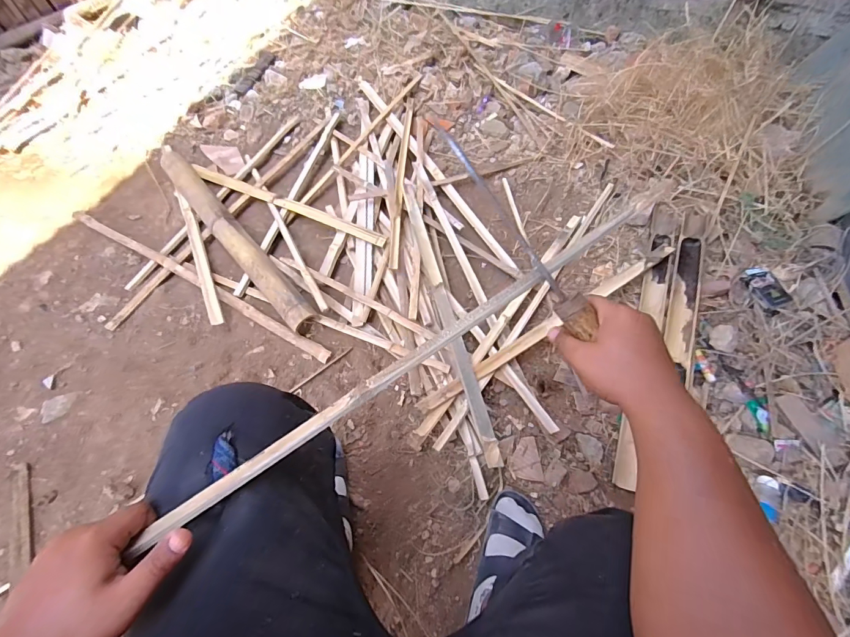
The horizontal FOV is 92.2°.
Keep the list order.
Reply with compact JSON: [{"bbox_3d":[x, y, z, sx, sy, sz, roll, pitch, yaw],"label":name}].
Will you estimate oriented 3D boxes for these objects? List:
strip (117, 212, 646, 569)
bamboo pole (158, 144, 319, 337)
[{"bbox_3d":[-0.016,0.042,0.389,0.544,0.010,0.019,-33,64,-9],"label":"strip"},{"bbox_3d":[-0.542,-0.261,1.076,0.067,0.089,0.849,-38,65,-17],"label":"bamboo pole"}]

